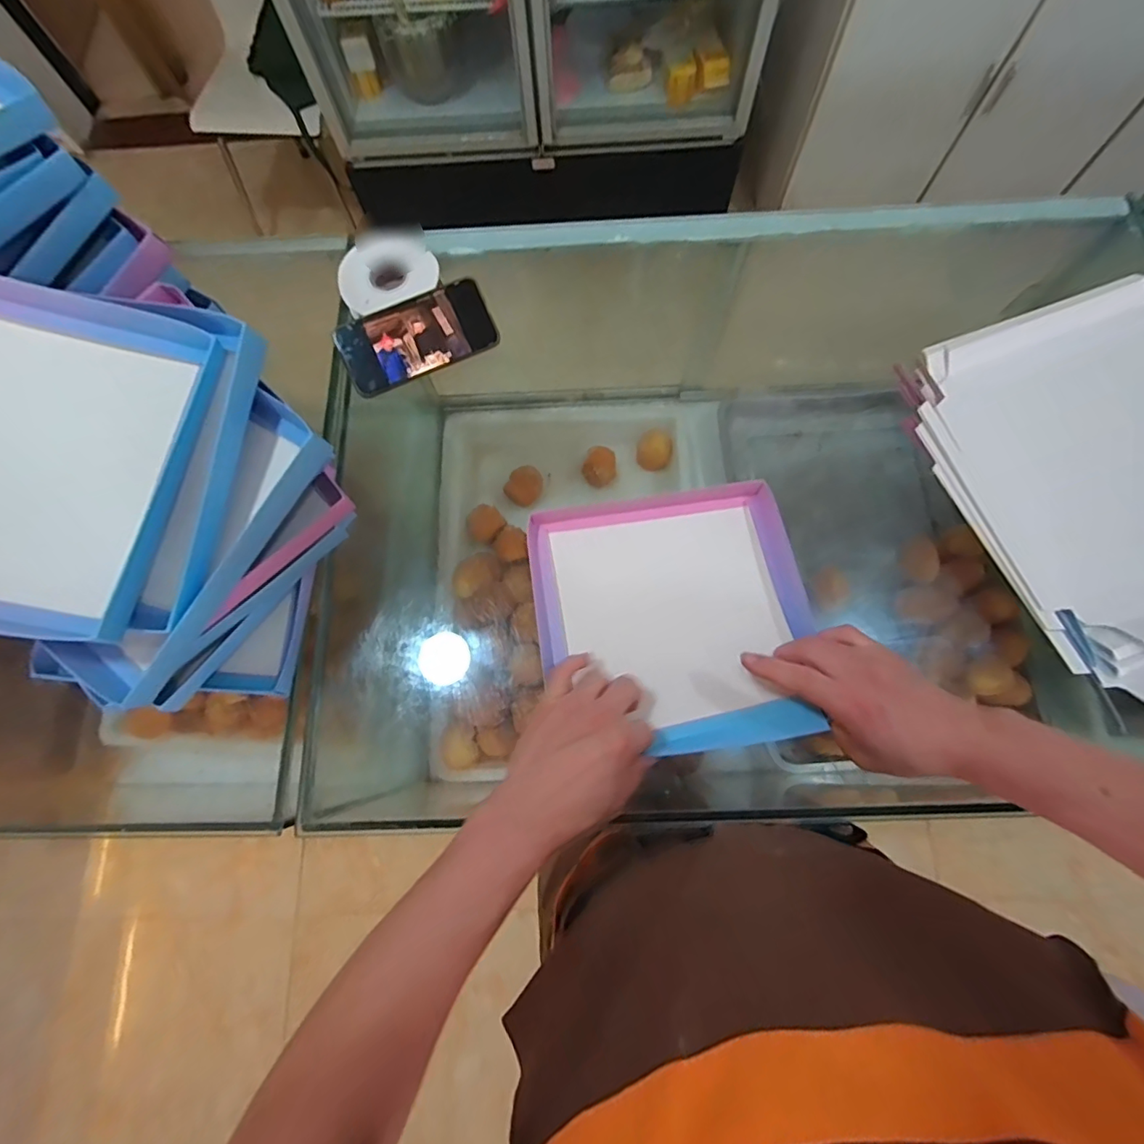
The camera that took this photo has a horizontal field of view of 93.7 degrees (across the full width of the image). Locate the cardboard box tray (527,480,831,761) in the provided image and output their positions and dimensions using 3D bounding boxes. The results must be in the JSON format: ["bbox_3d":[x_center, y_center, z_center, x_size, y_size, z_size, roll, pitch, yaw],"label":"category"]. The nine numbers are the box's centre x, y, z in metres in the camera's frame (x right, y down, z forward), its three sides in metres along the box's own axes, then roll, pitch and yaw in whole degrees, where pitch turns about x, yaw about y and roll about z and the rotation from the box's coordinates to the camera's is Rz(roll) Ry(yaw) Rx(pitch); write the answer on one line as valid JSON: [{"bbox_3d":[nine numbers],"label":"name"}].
[{"bbox_3d":[0.090,0.038,0.492,0.236,0.033,0.236,-8,74,0],"label":"cardboard box tray"}]

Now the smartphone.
[{"bbox_3d":[-0.162,-0.247,0.565,0.159,0.006,0.074,-25,98,-5],"label":"smartphone"}]

